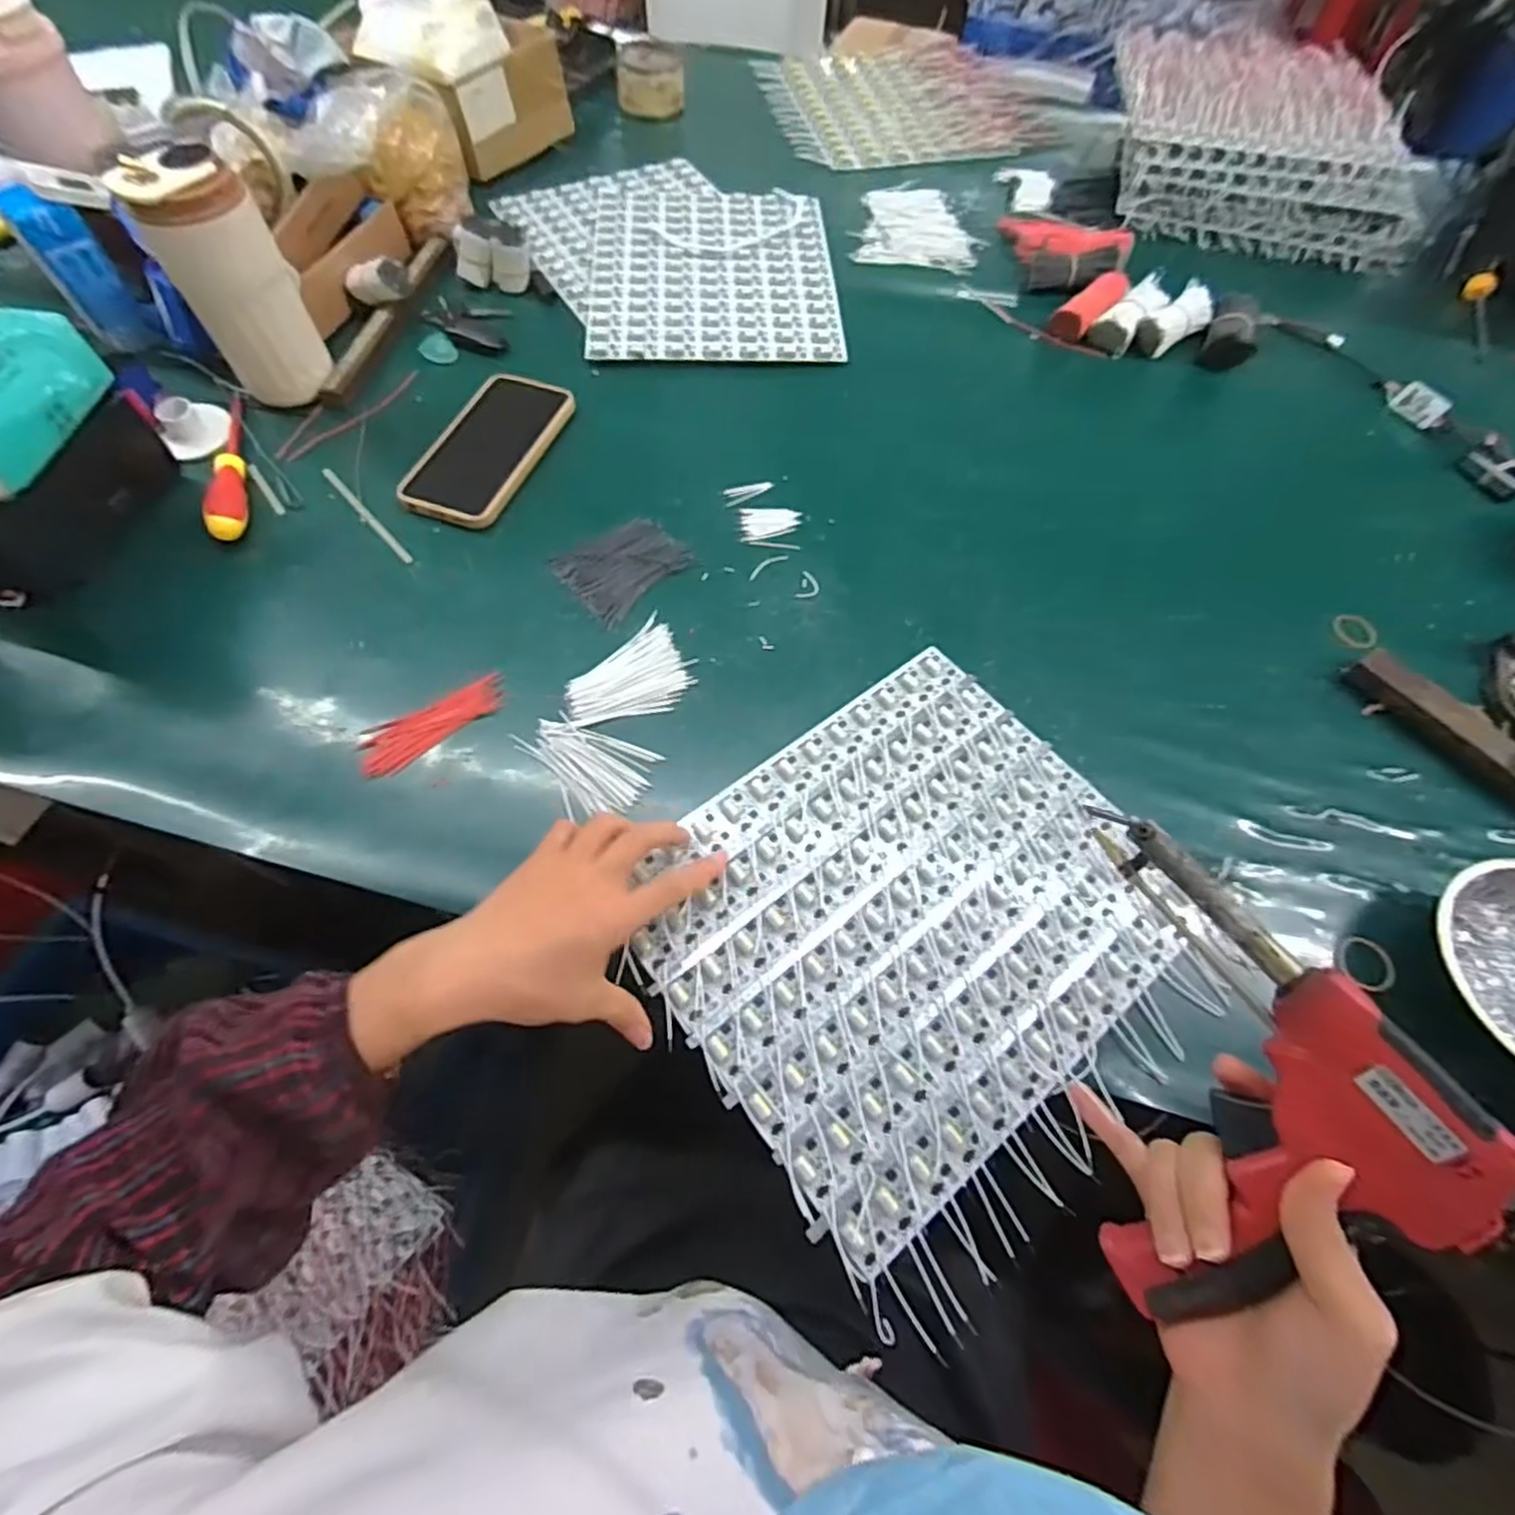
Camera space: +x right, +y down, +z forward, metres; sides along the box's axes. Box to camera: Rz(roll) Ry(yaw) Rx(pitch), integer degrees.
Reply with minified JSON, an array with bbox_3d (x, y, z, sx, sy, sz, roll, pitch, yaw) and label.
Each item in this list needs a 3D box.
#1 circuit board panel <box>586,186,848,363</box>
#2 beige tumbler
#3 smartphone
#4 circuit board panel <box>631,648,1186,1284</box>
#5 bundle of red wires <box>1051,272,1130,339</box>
[{"bbox_3d":[-0.047,-0.509,0.723,0.244,0.006,0.295,-2,63,-3],"label":"circuit board panel"},{"bbox_3d":[-0.400,-0.364,0.543,0.077,0.162,0.067,-27,65,-15],"label":"beige tumbler"},{"bbox_3d":[-0.222,-0.260,0.582,0.082,0.015,0.168,17,62,8],"label":"smartphone"},{"bbox_3d":[0.087,0.085,0.413,0.282,0.018,0.239,-34,67,-22],"label":"circuit board panel"},{"bbox_3d":[0.331,-0.448,0.697,0.040,0.033,0.101,37,67,17],"label":"bundle of red wires"}]

